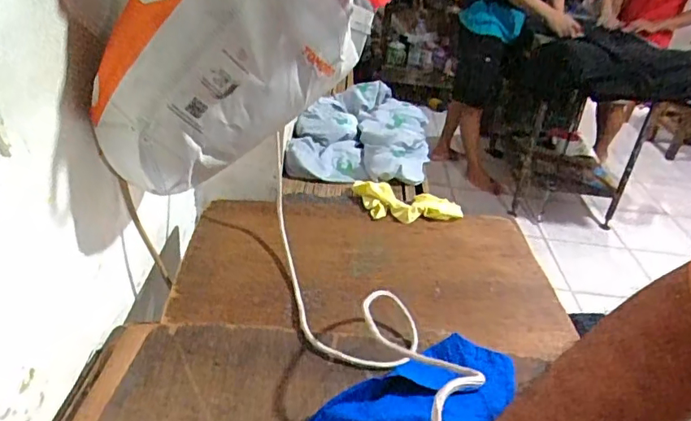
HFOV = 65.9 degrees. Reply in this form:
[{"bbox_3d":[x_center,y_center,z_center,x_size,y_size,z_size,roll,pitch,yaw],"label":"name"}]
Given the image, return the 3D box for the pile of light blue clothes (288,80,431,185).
[{"bbox_3d":[0.049,-0.195,1.220,0.281,0.079,0.447,9,31,6],"label":"pile of light blue clothes"}]

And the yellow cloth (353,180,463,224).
[{"bbox_3d":[0.112,-0.016,0.982,0.207,0.037,0.107,12,31,11],"label":"yellow cloth"}]

